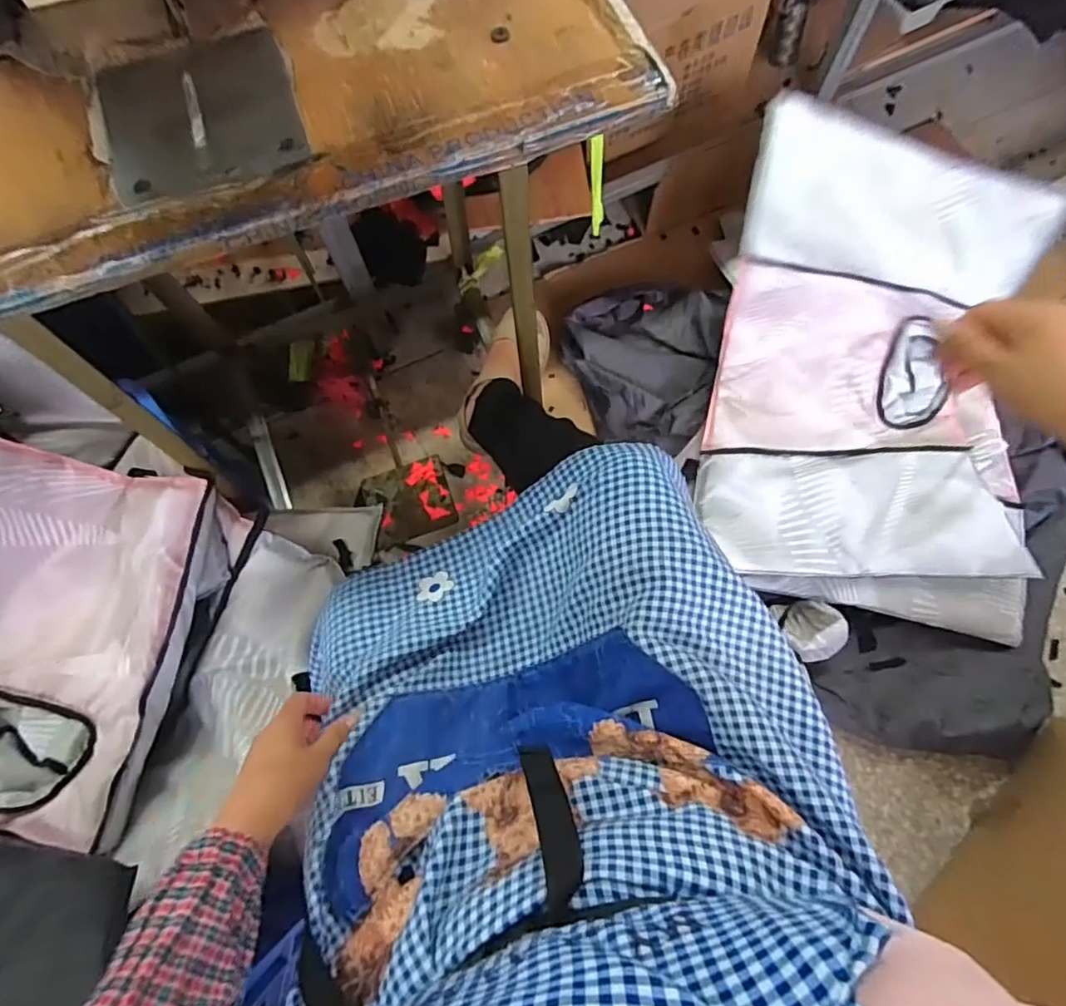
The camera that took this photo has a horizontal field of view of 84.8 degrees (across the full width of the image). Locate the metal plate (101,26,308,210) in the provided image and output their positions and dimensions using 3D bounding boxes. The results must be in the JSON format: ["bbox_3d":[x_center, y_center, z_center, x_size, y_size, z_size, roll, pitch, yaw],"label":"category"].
[{"bbox_3d":[-0.231,-0.271,0.404,0.127,0.006,0.125,-19,75,-5],"label":"metal plate"}]

